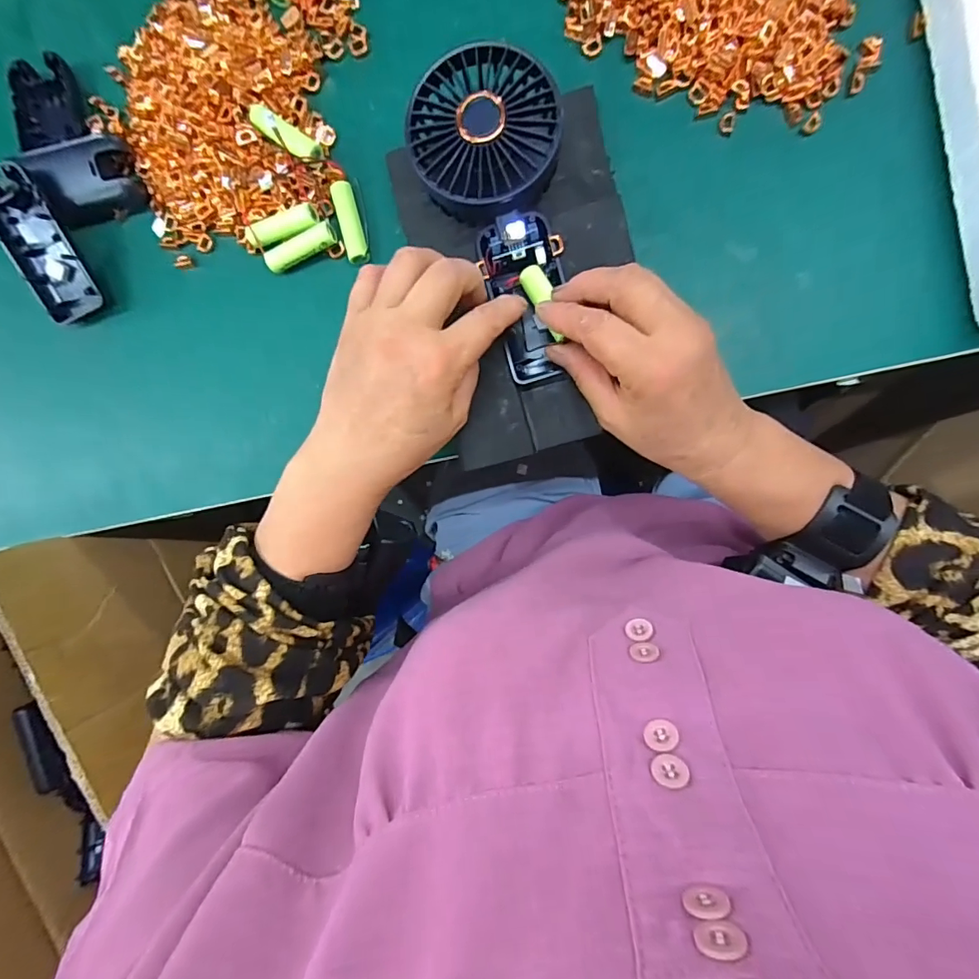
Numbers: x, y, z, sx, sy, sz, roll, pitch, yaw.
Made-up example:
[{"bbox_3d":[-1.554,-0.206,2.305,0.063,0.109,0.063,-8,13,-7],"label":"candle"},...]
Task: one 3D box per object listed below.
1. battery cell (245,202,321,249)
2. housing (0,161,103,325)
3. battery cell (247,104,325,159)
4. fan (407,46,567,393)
[{"bbox_3d":[-0.138,-0.175,0.323,0.050,0.014,0.015,-15,93,11],"label":"battery cell"},{"bbox_3d":[-0.305,-0.165,0.329,0.044,0.016,0.092,-19,110,7],"label":"housing"},{"bbox_3d":[-0.133,-0.232,0.317,0.051,0.012,0.015,32,97,2],"label":"battery cell"},{"bbox_3d":[0.009,-0.156,0.286,0.081,0.032,0.179,-13,104,6],"label":"fan"}]

